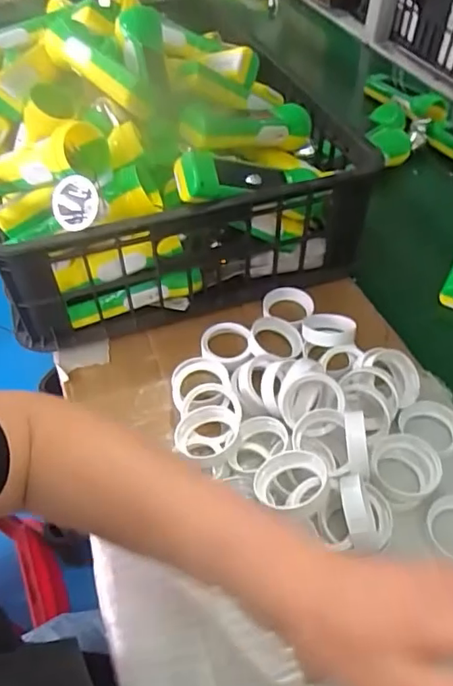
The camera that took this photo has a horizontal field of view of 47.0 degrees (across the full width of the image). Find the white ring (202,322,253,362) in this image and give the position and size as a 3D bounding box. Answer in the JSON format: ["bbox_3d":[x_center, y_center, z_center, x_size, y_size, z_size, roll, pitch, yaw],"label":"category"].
[{"bbox_3d":[0.000,0.000,0.522,0.049,0.013,0.051,-1,44,1],"label":"white ring"}]

